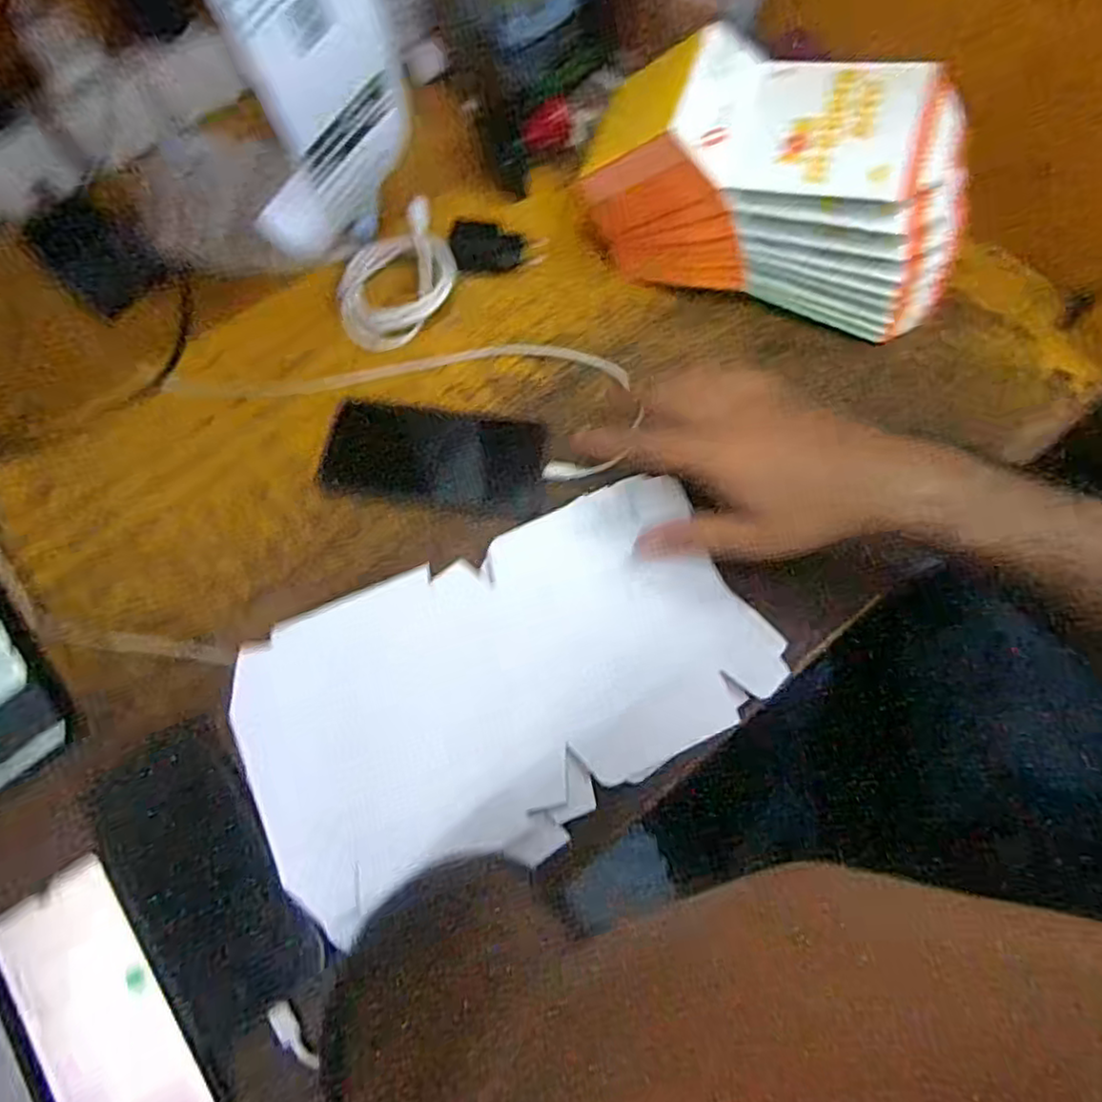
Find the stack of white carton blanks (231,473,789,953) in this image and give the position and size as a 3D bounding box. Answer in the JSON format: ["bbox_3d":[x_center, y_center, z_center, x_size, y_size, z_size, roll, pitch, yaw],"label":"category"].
[{"bbox_3d":[-0.028,0.082,0.427,0.318,0.029,0.186,-24,75,-7],"label":"stack of white carton blanks"}]

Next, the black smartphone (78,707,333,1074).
[{"bbox_3d":[-0.207,0.184,0.396,0.090,0.014,0.179,-37,71,-12],"label":"black smartphone"}]

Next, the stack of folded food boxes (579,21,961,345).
[{"bbox_3d":[0.164,-0.258,0.482,0.266,0.132,0.108,19,72,8],"label":"stack of folded food boxes"}]

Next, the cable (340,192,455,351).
[{"bbox_3d":[-0.122,-0.214,0.526,0.107,0.023,0.081,-36,74,-11],"label":"cable"}]

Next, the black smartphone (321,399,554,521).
[{"bbox_3d":[-0.084,-0.068,0.491,0.159,0.004,0.071,7,71,4],"label":"black smartphone"}]

